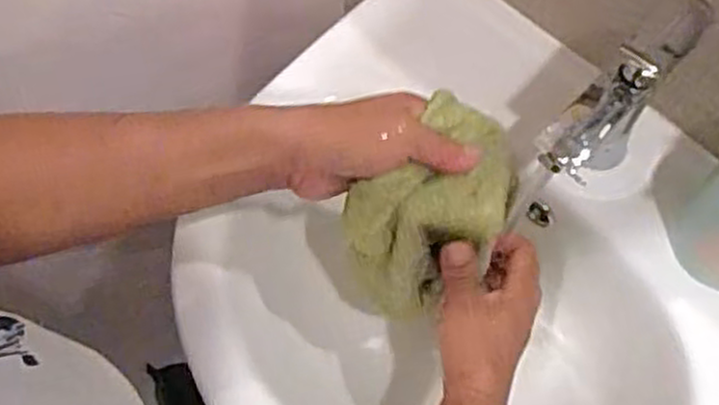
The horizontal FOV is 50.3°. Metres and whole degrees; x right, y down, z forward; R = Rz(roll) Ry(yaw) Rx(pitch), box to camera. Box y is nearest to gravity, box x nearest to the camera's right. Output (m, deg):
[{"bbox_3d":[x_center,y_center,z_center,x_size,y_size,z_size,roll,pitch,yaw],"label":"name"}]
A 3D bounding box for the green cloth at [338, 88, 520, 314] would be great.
[{"bbox_3d":[0.043,0.009,0.463,0.072,0.105,0.102,41,73,15],"label":"green cloth"}]

